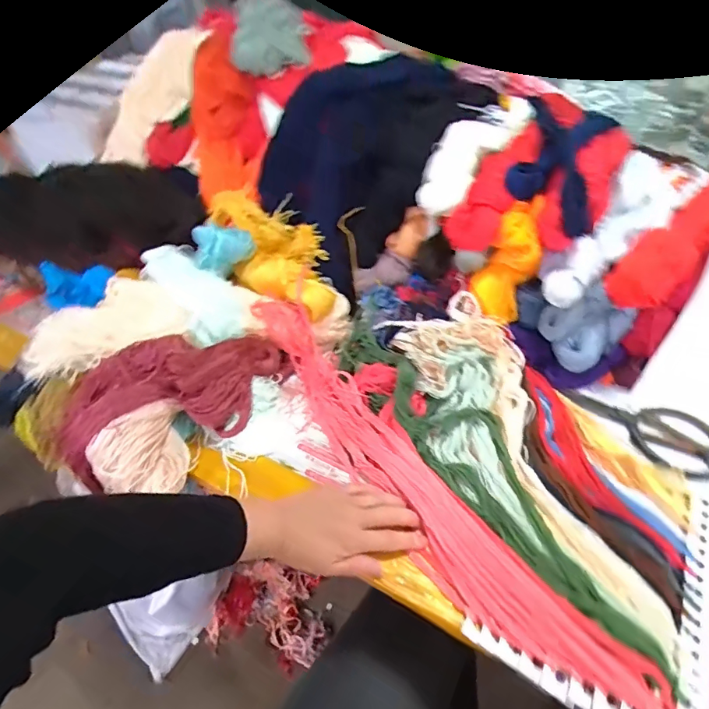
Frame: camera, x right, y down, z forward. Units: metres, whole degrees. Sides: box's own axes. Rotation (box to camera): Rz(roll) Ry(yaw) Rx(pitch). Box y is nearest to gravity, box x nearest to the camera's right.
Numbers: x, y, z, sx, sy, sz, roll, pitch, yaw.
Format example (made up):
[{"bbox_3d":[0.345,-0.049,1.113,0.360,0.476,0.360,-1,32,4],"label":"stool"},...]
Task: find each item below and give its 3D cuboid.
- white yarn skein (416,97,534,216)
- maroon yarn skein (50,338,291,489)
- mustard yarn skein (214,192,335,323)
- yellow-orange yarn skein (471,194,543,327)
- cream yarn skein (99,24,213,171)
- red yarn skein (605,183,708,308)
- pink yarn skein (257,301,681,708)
[{"bbox_3d":[0.176,-0.292,0.658,0.087,0.055,0.253,35,76,31],"label":"white yarn skein"},{"bbox_3d":[-0.222,0.039,0.573,0.295,0.106,0.117,-17,47,-13],"label":"maroon yarn skein"},{"bbox_3d":[-0.139,-0.167,0.725,0.122,0.072,0.311,-27,50,-21],"label":"mustard yarn skein"},{"bbox_3d":[0.204,-0.129,0.612,0.075,0.170,0.054,21,17,22],"label":"yellow-orange yarn skein"},{"bbox_3d":[-0.362,-0.449,0.835,0.290,0.072,0.088,-47,48,16],"label":"cream yarn skein"},{"bbox_3d":[0.435,-0.151,0.611,0.284,0.055,0.066,-33,53,-25],"label":"red yarn skein"},{"bbox_3d":[0.060,0.124,0.532,0.097,0.076,0.585,-28,51,-22],"label":"pink yarn skein"}]

